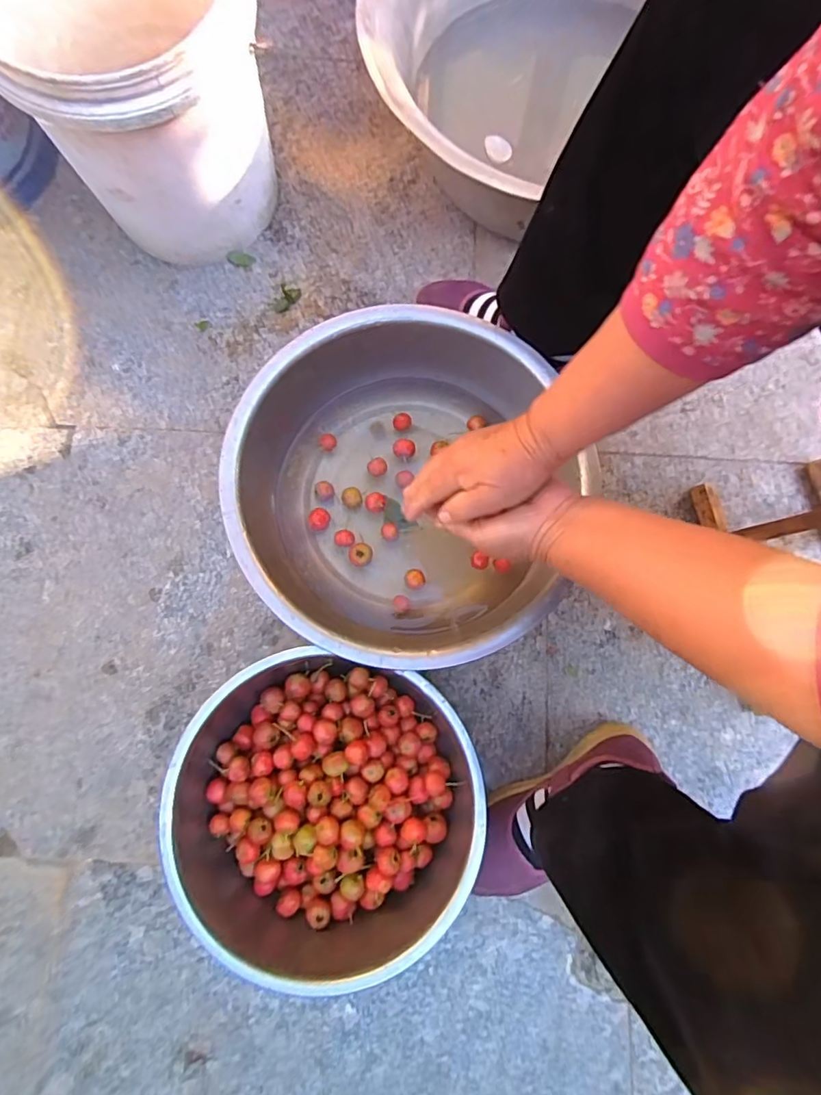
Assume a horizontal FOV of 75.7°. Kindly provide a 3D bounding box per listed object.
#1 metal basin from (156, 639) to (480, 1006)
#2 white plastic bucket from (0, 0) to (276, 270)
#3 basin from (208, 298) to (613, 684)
[{"bbox_3d":[-0.083,0.257,0.536,0.283,0.127,0.276,0,79,-1],"label":"metal basin"},{"bbox_3d":[-0.286,-0.498,0.601,0.247,0.273,0.257,0,79,-1],"label":"white plastic bucket"},{"bbox_3d":[-0.007,-0.061,0.593,0.356,0.129,0.377,0,79,-1],"label":"basin"}]

